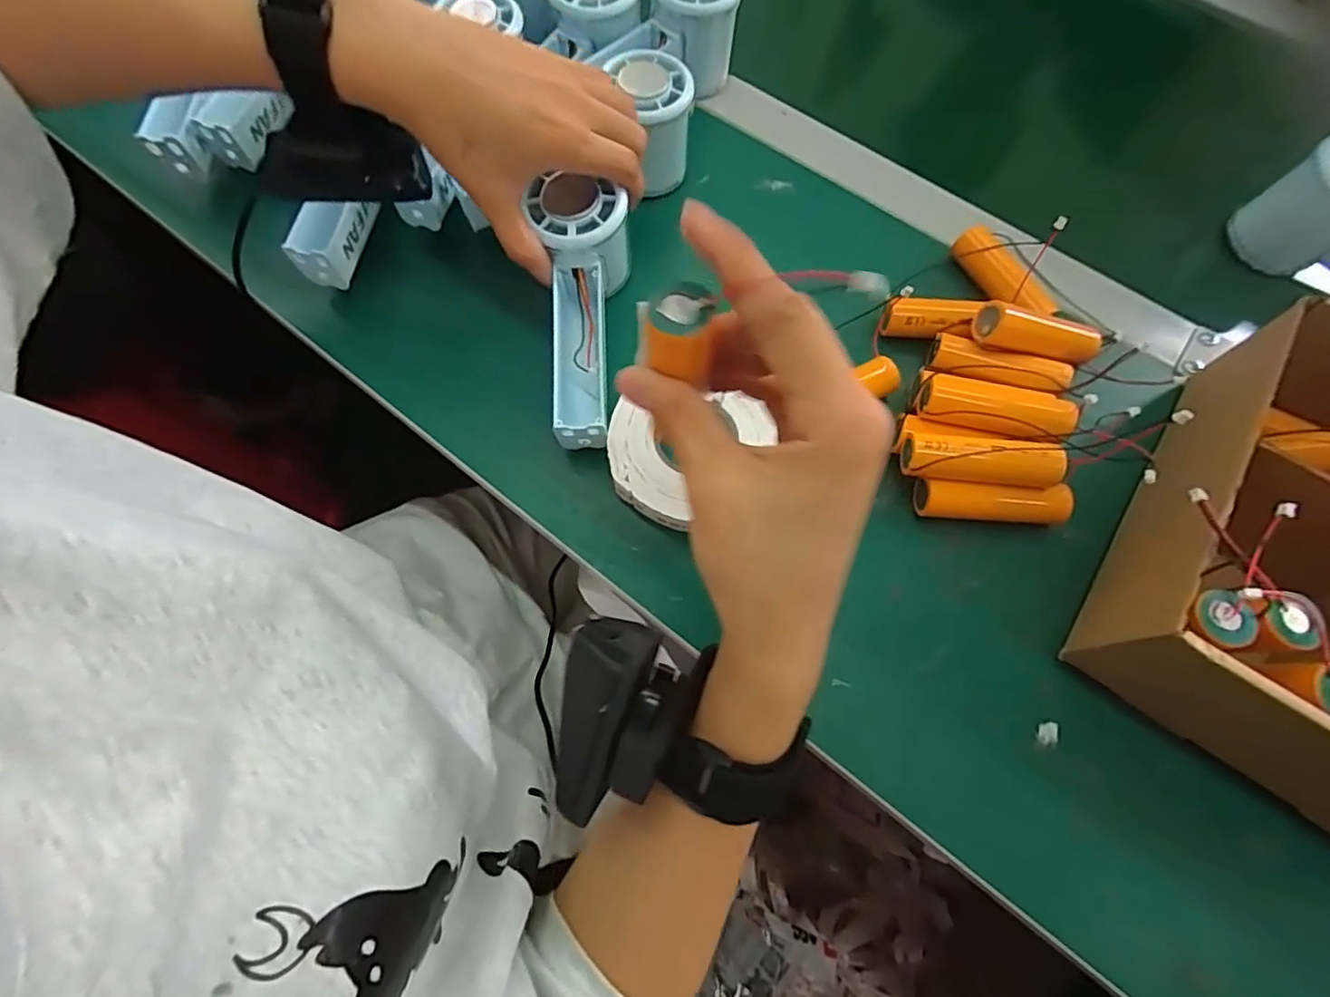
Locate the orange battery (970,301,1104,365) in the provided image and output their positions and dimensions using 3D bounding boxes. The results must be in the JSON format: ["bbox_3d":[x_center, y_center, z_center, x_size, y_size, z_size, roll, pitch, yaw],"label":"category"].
[{"bbox_3d":[0.205,-0.091,0.323,0.083,0.017,0.025,6,69,-15],"label":"orange battery"}]

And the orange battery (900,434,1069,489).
[{"bbox_3d":[0.156,-0.019,0.289,0.073,0.018,0.018,6,70,0],"label":"orange battery"}]

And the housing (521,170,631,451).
[{"bbox_3d":[-0.046,-0.094,0.320,0.051,0.041,0.130,2,88,-1],"label":"housing"}]

